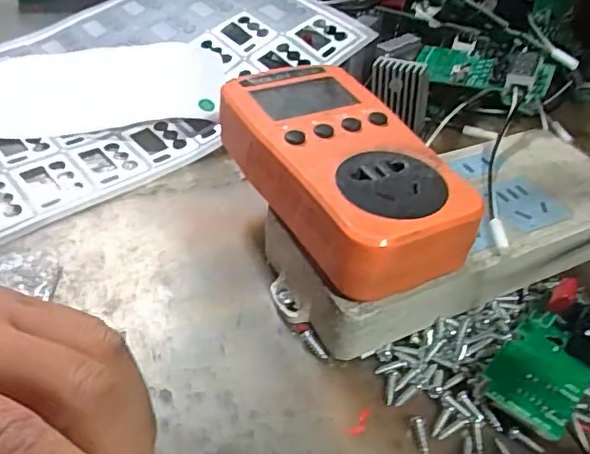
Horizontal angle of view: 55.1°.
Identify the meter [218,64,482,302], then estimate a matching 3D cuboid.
[{"bbox_3d":[0.017,-0.028,0.238,0.063,0.034,0.120,-20,49,-25],"label":"meter"}]

